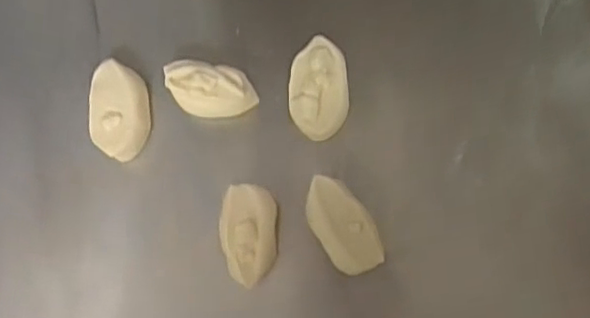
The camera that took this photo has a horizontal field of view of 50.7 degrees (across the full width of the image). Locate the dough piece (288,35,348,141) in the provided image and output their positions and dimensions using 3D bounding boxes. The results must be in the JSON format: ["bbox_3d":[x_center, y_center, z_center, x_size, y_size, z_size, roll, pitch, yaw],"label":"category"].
[{"bbox_3d":[0.018,-0.054,0.475,0.043,0.027,0.075,1,82,3],"label":"dough piece"}]

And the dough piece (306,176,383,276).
[{"bbox_3d":[0.035,0.048,0.456,0.040,0.014,0.074,-32,81,-2],"label":"dough piece"}]

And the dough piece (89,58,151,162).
[{"bbox_3d":[-0.134,-0.036,0.486,0.040,0.034,0.072,-7,81,2],"label":"dough piece"}]

